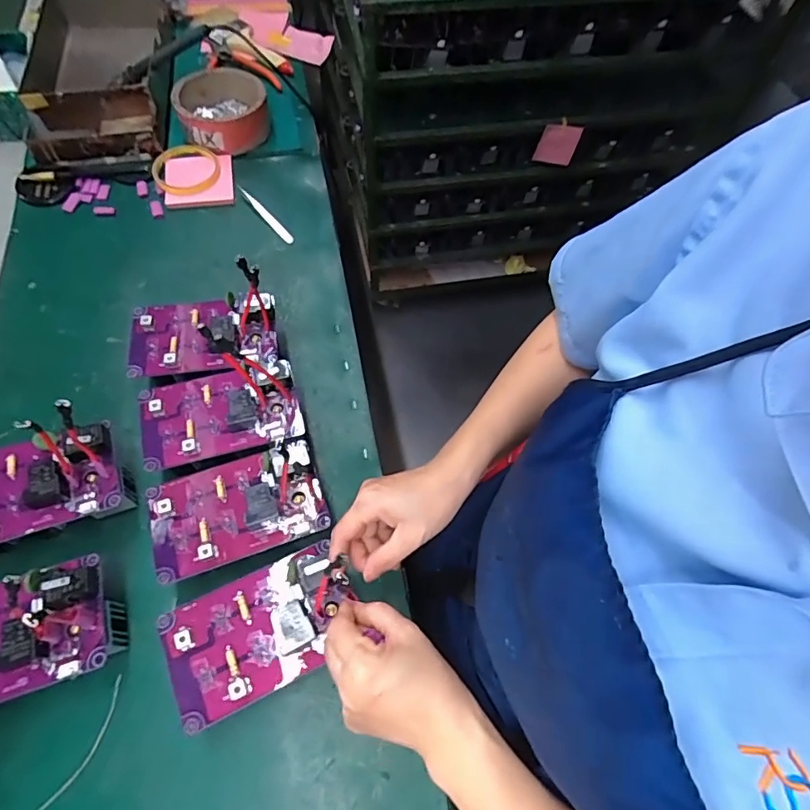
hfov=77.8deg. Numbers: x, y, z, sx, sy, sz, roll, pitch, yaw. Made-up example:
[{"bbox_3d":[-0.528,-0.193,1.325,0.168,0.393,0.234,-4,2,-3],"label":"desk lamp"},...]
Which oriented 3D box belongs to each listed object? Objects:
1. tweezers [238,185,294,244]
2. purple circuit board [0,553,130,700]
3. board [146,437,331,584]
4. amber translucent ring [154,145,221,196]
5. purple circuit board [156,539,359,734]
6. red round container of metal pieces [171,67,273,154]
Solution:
[{"bbox_3d":[-0.181,-0.247,0.648,0.011,0.007,0.111,-38,71,-20],"label":"tweezers"},{"bbox_3d":[-0.297,0.180,0.382,0.141,0.073,0.087,-15,65,-11],"label":"purple circuit board"},{"bbox_3d":[-0.141,0.082,0.417,0.139,0.022,0.084,-15,65,-11],"label":"board"},{"bbox_3d":[-0.294,-0.317,0.676,0.085,0.017,0.084,1,63,-3],"label":"amber translucent ring"},{"bbox_3d":[-0.105,0.165,0.371,0.139,0.019,0.081,-23,66,-14],"label":"purple circuit board"},{"bbox_3d":[-0.255,-0.413,0.704,0.116,0.055,0.120,1,63,-3],"label":"red round container of metal pieces"}]

